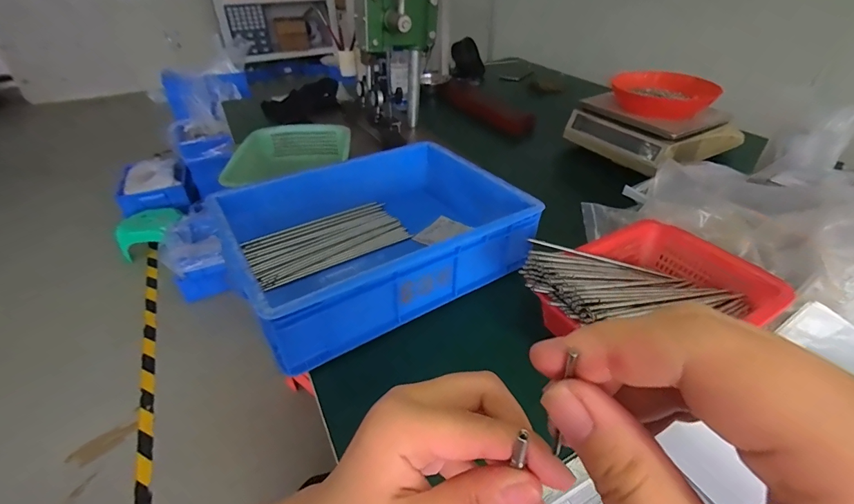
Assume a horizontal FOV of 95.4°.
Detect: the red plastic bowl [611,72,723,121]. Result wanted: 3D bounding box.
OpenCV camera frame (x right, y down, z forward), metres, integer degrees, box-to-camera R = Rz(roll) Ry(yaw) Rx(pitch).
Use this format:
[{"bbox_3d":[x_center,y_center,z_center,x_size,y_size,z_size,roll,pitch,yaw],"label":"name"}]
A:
[{"bbox_3d":[0.549,-0.369,0.899,0.210,0.055,0.187,24,45,28],"label":"red plastic bowl"}]

